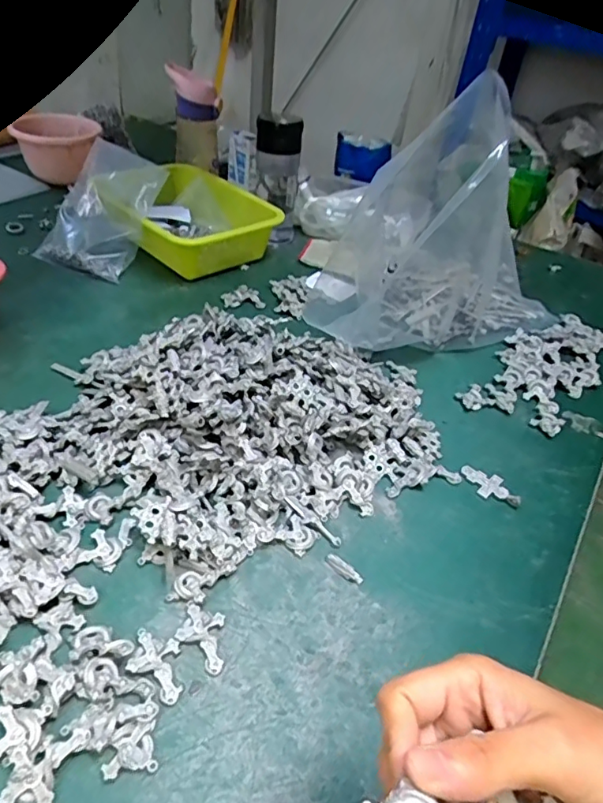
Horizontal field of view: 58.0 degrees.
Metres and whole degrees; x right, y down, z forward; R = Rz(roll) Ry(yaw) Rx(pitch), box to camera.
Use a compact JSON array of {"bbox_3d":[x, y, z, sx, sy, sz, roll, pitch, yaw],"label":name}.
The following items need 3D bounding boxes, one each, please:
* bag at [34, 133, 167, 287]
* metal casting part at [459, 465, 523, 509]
[{"bbox_3d":[-0.278,-0.265,0.765,0.140,0.187,0.037,26,1,13],"label":"bag"},{"bbox_3d":[0.172,0.076,0.497,0.026,0.004,0.059,-26,49,-35],"label":"metal casting part"}]

